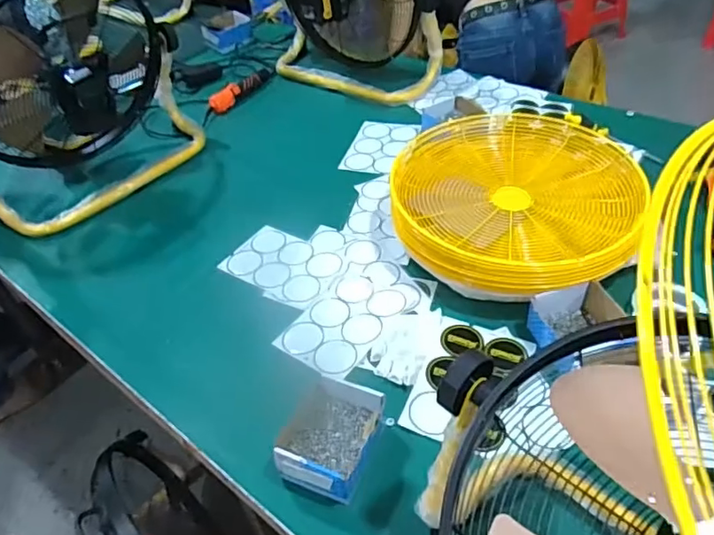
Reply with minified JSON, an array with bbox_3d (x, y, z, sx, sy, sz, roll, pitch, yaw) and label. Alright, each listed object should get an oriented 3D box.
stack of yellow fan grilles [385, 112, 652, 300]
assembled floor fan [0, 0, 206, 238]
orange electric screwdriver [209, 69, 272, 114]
[{"bbox_3d":[0.307,-0.147,1.056,0.426,0.106,0.448,13,47,20],"label":"stack of yellow fan grilles"},{"bbox_3d":[-0.612,-0.363,1.195,0.288,0.397,0.491,21,50,26],"label":"assembled floor fan"},{"bbox_3d":[-0.319,-0.490,1.542,0.062,0.037,0.230,22,50,27],"label":"orange electric screwdriver"}]

